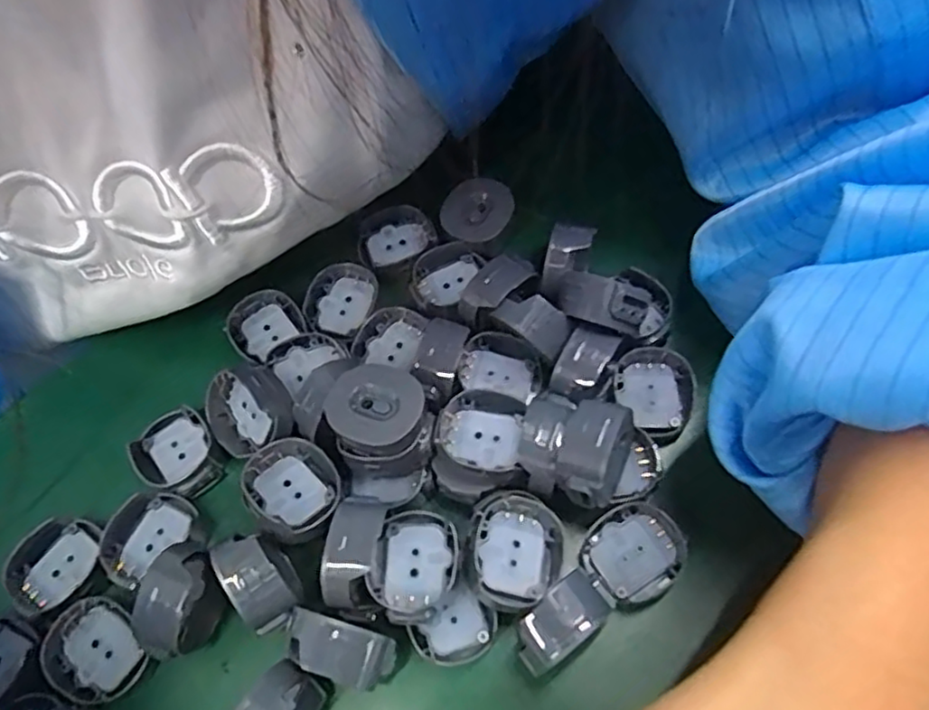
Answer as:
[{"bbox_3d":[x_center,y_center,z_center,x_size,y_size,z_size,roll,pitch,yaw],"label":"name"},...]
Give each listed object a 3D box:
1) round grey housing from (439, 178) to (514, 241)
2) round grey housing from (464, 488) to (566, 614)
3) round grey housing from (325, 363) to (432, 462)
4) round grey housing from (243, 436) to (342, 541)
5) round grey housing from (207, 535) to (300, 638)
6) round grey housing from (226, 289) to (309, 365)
[{"bbox_3d":[0.005,-0.051,0.241,0.026,0.010,0.021,-27,65,-8],"label":"round grey housing"},{"bbox_3d":[0.014,0.054,0.186,0.026,0.015,0.032,3,65,5],"label":"round grey housing"},{"bbox_3d":[-0.024,0.019,0.198,0.027,0.024,0.027,-1,65,3],"label":"round grey housing"},{"bbox_3d":[-0.051,0.039,0.198,0.025,0.015,0.029,-37,68,-13],"label":"round grey housing"},{"bbox_3d":[-0.055,0.063,0.186,0.017,0.022,0.024,-34,67,-12],"label":"round grey housing"},{"bbox_3d":[-0.070,-0.011,0.233,0.024,0.008,0.020,-40,68,-13],"label":"round grey housing"}]

